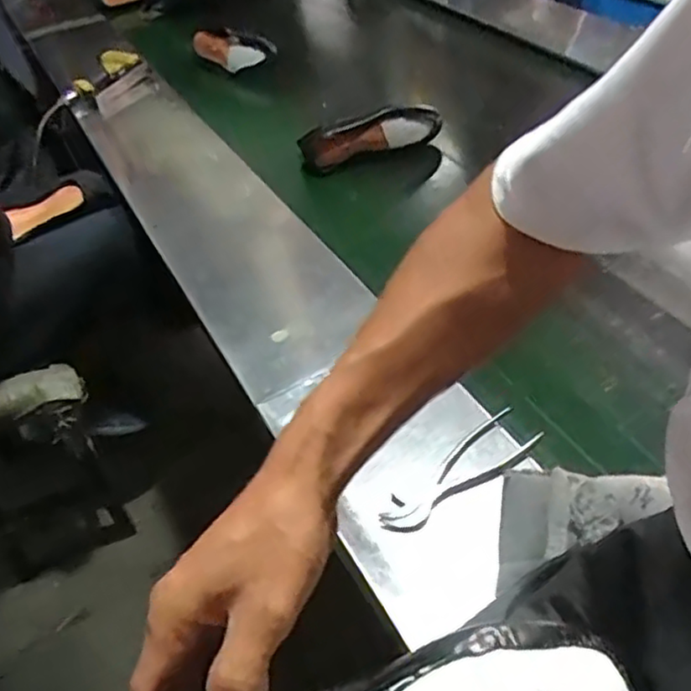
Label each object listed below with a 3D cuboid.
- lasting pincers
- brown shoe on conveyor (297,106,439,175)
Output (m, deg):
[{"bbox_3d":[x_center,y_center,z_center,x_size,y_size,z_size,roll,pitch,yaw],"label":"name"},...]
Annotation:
[{"bbox_3d":[0.120,0.138,0.720,0.190,0.018,0.059,-35,49,-9],"label":"lasting pincers"},{"bbox_3d":[0.045,-0.388,1.240,0.268,0.084,0.072,-15,44,-9],"label":"brown shoe on conveyor"}]

